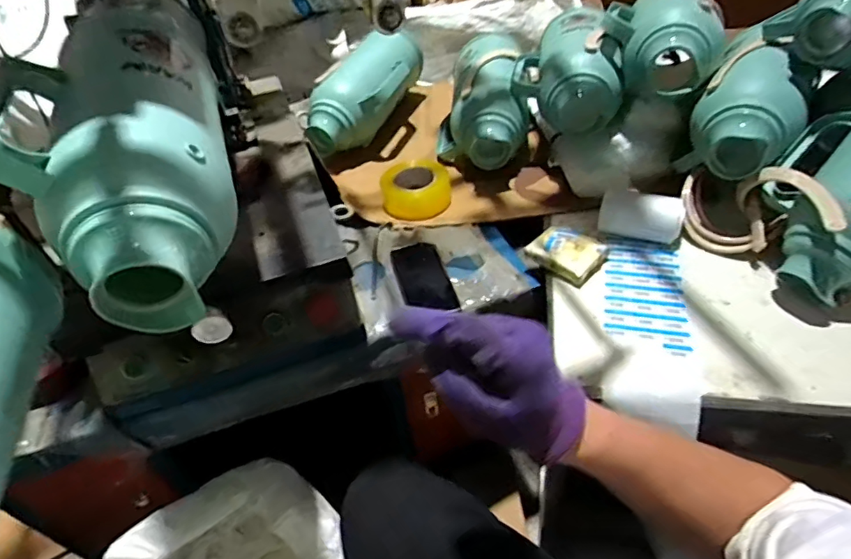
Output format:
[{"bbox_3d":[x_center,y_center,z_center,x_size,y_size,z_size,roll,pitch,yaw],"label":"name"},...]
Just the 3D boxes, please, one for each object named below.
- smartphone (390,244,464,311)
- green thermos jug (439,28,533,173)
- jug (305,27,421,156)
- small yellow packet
[{"bbox_3d":[-0.003,0.000,0.822,0.076,0.009,0.148,-23,52,2],"label":"smartphone"},{"bbox_3d":[0.111,-0.365,1.046,0.178,0.149,0.357,-2,57,6],"label":"green thermos jug"},{"bbox_3d":[-0.120,-0.400,1.115,0.140,0.151,0.355,28,73,31],"label":"jug"},{"bbox_3d":[0.220,-0.044,0.788,0.084,0.029,0.105,-35,50,-26],"label":"small yellow packet"}]

